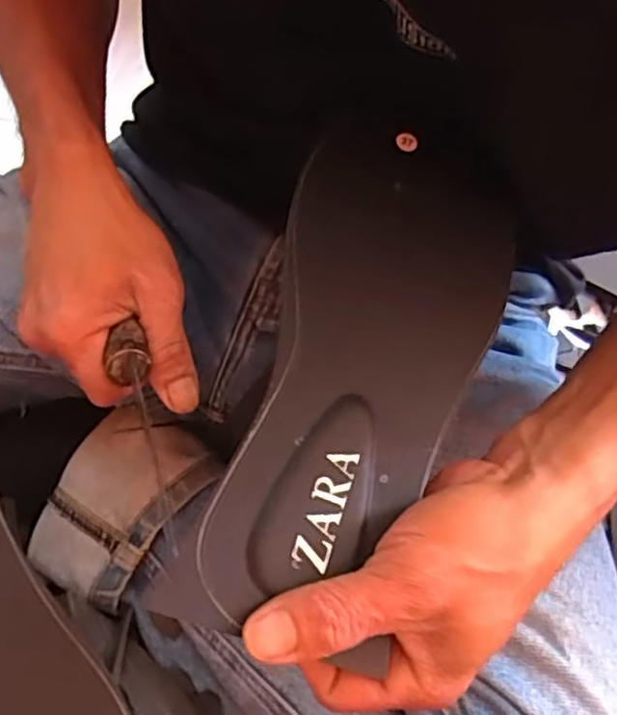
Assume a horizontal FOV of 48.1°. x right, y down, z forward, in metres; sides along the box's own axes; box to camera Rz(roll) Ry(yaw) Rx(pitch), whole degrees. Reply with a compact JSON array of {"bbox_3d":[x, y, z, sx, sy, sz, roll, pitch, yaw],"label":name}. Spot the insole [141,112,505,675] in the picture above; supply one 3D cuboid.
[{"bbox_3d":[0.021,-0.005,0.282,0.095,0.015,0.235,20,65,8],"label":"insole"}]

